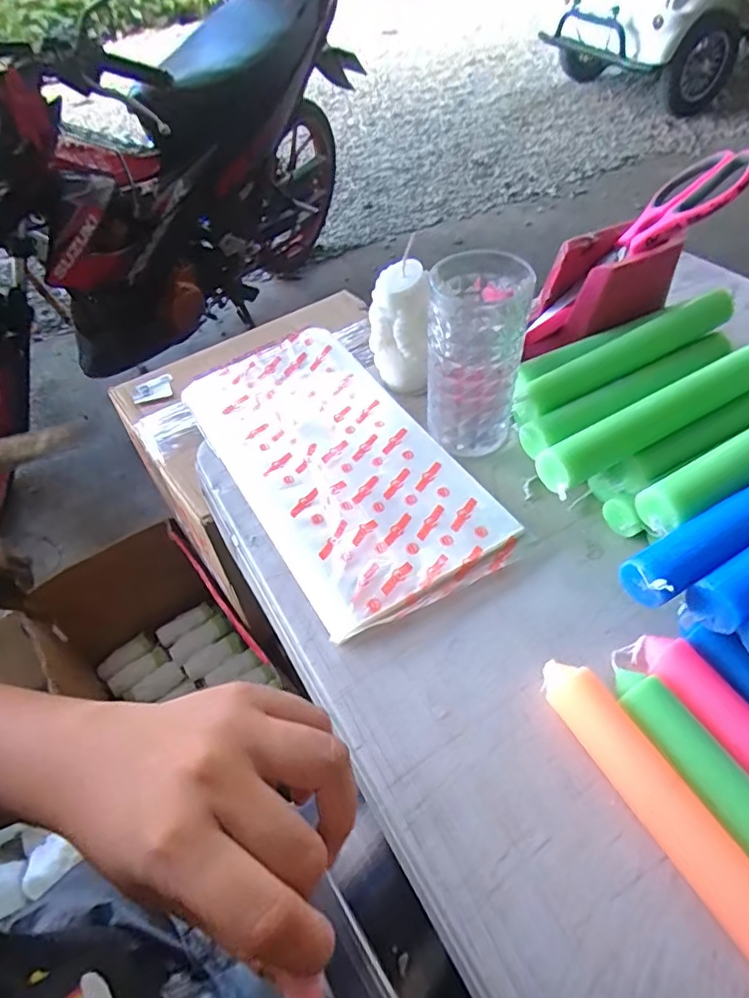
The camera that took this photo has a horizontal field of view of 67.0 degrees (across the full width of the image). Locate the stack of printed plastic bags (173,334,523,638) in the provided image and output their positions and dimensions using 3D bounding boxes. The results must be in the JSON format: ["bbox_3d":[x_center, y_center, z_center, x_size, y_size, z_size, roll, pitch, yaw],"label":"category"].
[{"bbox_3d":[-0.034,-0.035,0.456,0.151,0.016,0.306,-28,53,-17],"label":"stack of printed plastic bags"}]

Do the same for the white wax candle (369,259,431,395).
[{"bbox_3d":[0.023,-0.142,0.475,0.049,0.094,0.047,5,51,10],"label":"white wax candle"}]

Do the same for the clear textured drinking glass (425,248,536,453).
[{"bbox_3d":[0.074,-0.106,0.421,0.067,0.131,0.071,5,51,9],"label":"clear textured drinking glass"}]

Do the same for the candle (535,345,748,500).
[{"bbox_3d":[0.188,-0.058,0.371,0.189,0.025,0.025,-27,53,-16],"label":"candle"}]

